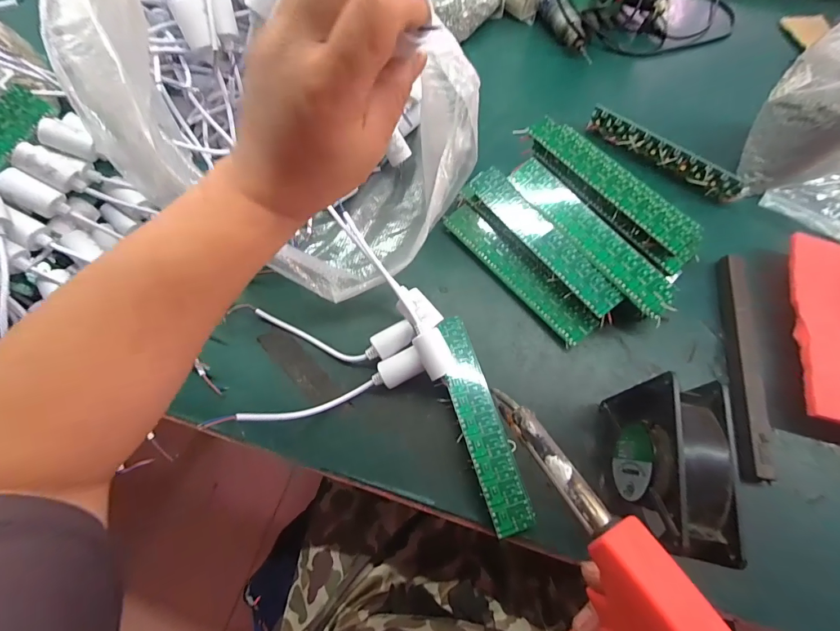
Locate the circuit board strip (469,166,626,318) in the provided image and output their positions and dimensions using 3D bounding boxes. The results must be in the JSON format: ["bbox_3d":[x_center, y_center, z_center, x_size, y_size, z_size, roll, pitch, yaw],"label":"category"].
[{"bbox_3d":[0.131,-0.083,0.422,0.038,0.008,0.204,-38,72,2],"label":"circuit board strip"}]

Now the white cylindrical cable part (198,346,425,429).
[{"bbox_3d":[-0.084,0.074,0.356,0.184,0.065,0.028,-23,69,-11],"label":"white cylindrical cable part"}]

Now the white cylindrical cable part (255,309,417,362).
[{"bbox_3d":[-0.090,0.021,0.401,0.169,0.026,0.042,4,65,16],"label":"white cylindrical cable part"}]

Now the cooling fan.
[{"bbox_3d":[0.185,0.118,0.308,0.040,0.121,0.114,13,66,4],"label":"cooling fan"}]

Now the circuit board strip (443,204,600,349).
[{"bbox_3d":[0.107,-0.048,0.442,0.042,0.010,0.204,-42,72,-2],"label":"circuit board strip"}]

